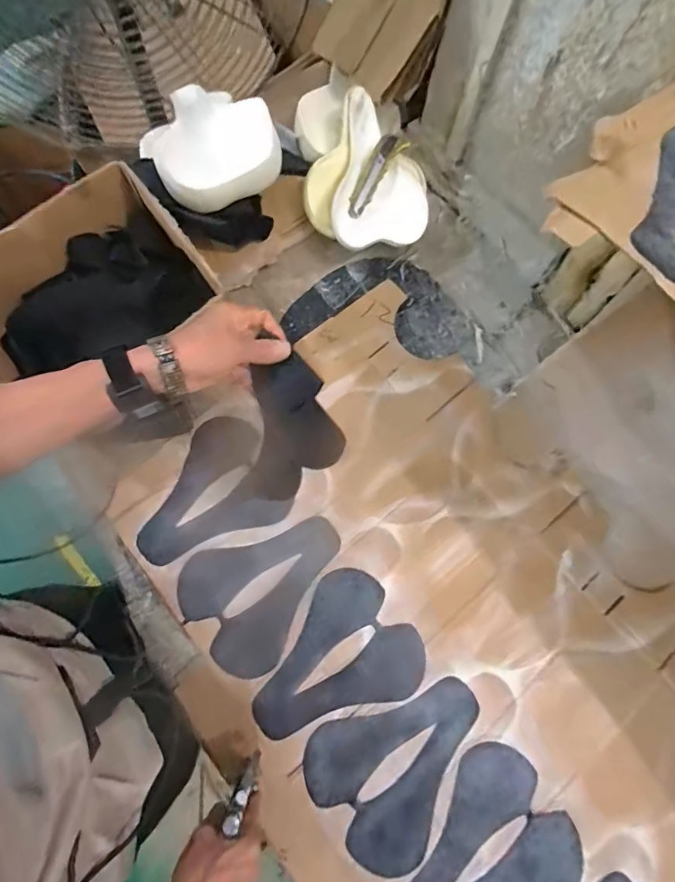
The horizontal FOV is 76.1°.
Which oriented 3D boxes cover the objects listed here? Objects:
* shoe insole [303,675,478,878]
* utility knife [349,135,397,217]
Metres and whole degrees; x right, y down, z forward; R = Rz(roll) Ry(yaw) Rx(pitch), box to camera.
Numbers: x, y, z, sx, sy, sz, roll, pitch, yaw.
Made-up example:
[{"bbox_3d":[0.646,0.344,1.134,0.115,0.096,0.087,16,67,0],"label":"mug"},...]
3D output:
[{"bbox_3d":[0.089,0.447,0.570,0.237,0.007,0.177,-16,74,-7],"label":"shoe insole"},{"bbox_3d":[0.054,-0.428,0.699,0.029,0.014,0.136,26,93,7],"label":"utility knife"}]

